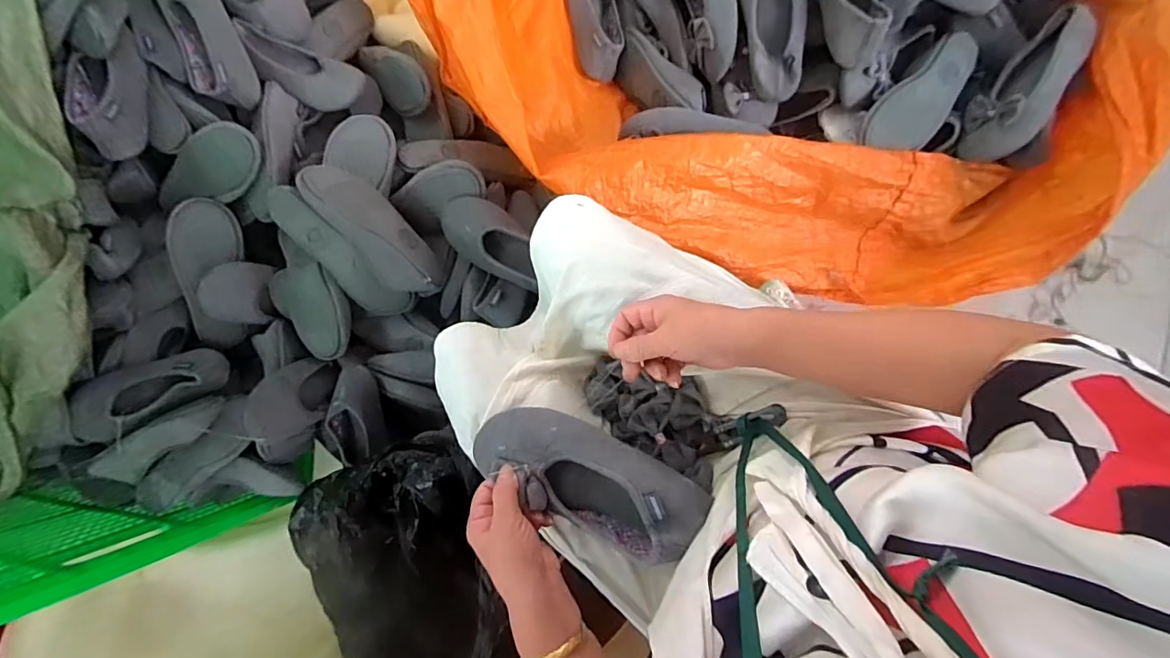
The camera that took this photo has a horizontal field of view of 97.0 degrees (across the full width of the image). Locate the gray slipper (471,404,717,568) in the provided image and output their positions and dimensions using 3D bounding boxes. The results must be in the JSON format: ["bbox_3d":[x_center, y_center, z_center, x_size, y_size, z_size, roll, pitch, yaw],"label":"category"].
[{"bbox_3d":[-0.002,0.142,0.495,0.229,0.058,0.086,20,92,22],"label":"gray slipper"}]

